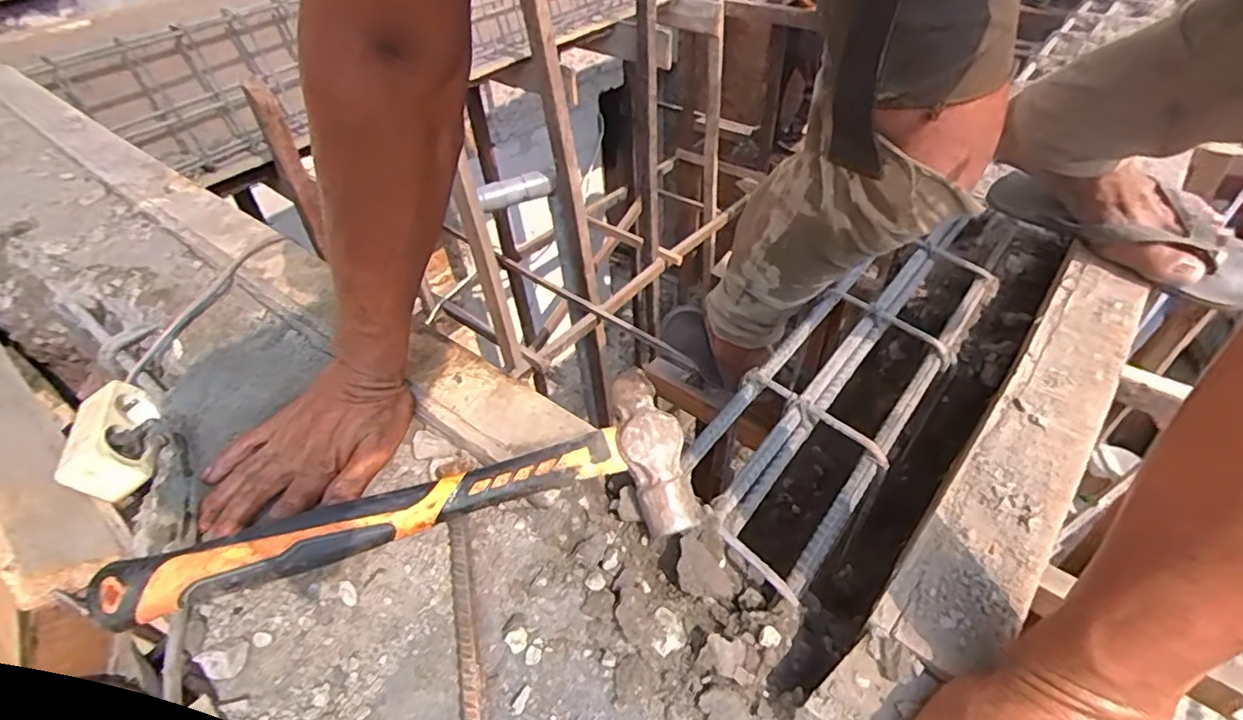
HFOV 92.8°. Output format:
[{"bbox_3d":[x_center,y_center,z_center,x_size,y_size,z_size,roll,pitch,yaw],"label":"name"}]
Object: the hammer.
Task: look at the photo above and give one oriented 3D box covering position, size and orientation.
[{"bbox_3d":[-0.129,0.098,0.381,0.354,0.053,0.093,-13,45,-13],"label":"hammer"}]

